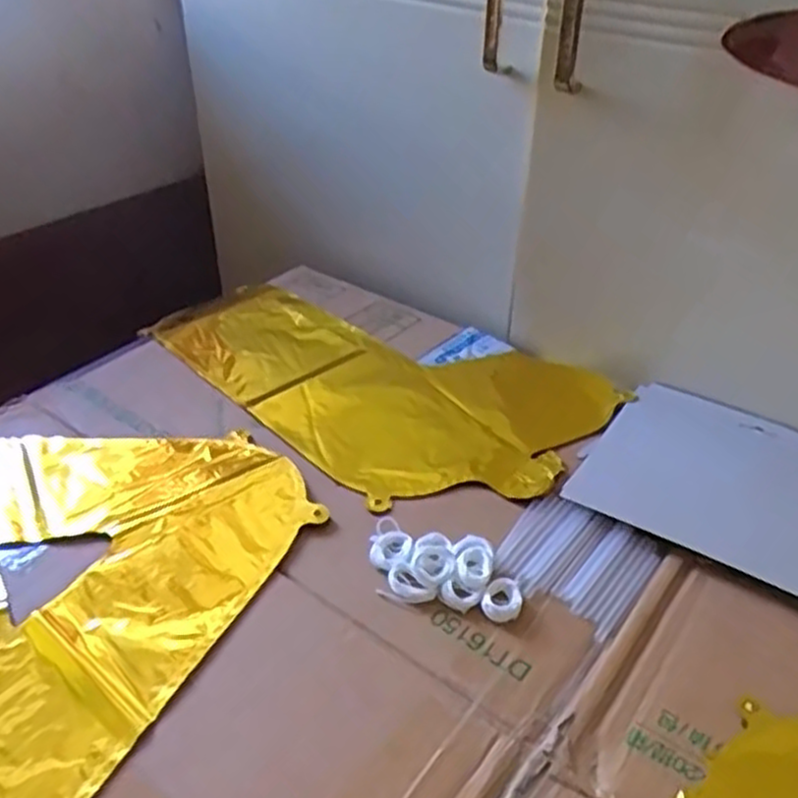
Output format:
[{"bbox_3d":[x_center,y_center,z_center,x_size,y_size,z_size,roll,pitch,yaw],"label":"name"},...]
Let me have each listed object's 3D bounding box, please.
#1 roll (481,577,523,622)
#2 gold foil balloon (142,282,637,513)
[{"bbox_3d":[0.062,0.118,0.456,0.022,0.006,0.027,21,41,25],"label":"roll"},{"bbox_3d":[-0.030,-0.024,0.652,0.377,0.015,0.223,26,43,29],"label":"gold foil balloon"}]

